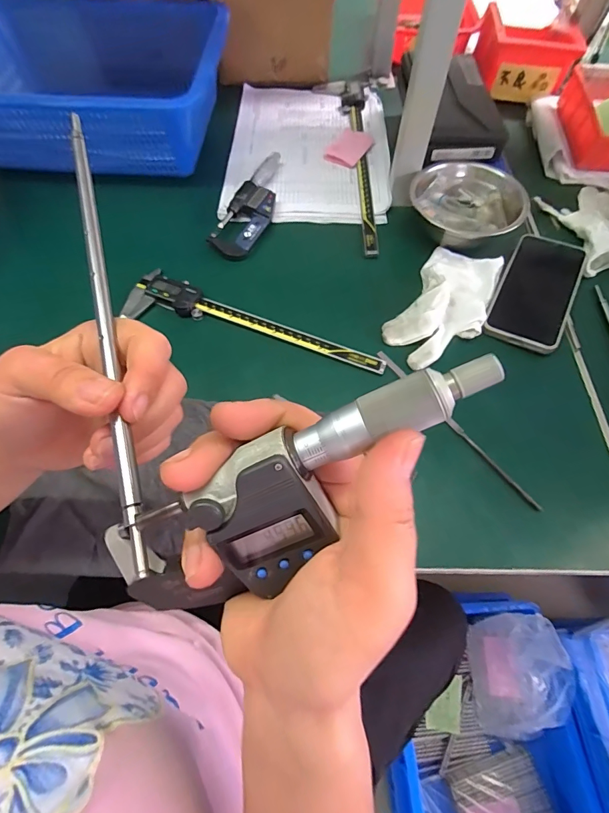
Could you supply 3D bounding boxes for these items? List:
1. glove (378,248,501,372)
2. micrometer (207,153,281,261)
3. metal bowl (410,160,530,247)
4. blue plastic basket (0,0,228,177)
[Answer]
[{"bbox_3d":[0.155,-0.115,0.432,0.083,0.028,0.172,31,67,15],"label":"glove"},{"bbox_3d":[-0.063,-0.256,0.513,0.054,0.023,0.178,18,64,9],"label":"micrometer"},{"bbox_3d":[0.192,-0.239,0.479,0.124,0.047,0.124,0,63,0],"label":"metal bowl"},{"bbox_3d":[-0.291,-0.424,0.545,0.349,0.113,0.268,-1,63,-1],"label":"blue plastic basket"}]

